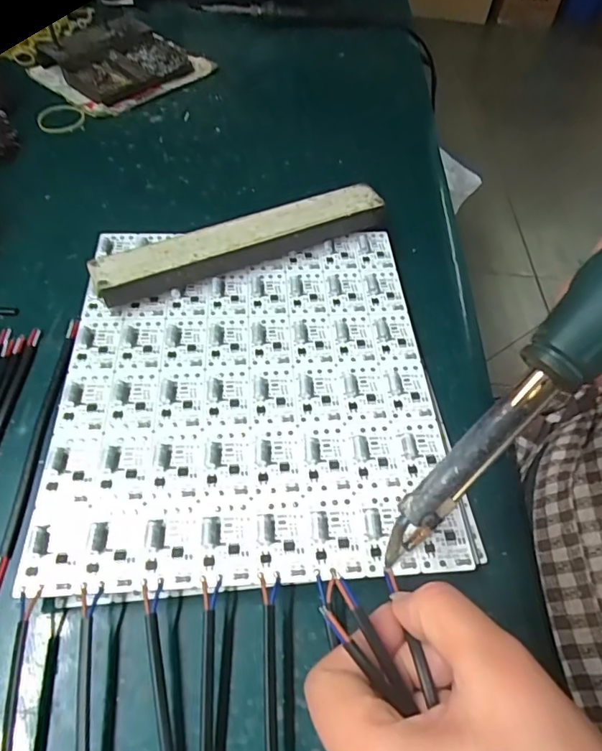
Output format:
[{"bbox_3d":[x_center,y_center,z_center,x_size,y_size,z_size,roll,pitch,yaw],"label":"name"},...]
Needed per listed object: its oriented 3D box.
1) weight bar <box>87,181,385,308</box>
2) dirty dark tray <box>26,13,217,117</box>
[{"bbox_3d":[-0.036,-0.089,0.339,0.196,0.032,0.026,-21,59,-17],"label":"weight bar"},{"bbox_3d":[-0.190,-0.326,0.520,0.133,0.028,0.146,32,61,21],"label":"dirty dark tray"}]

